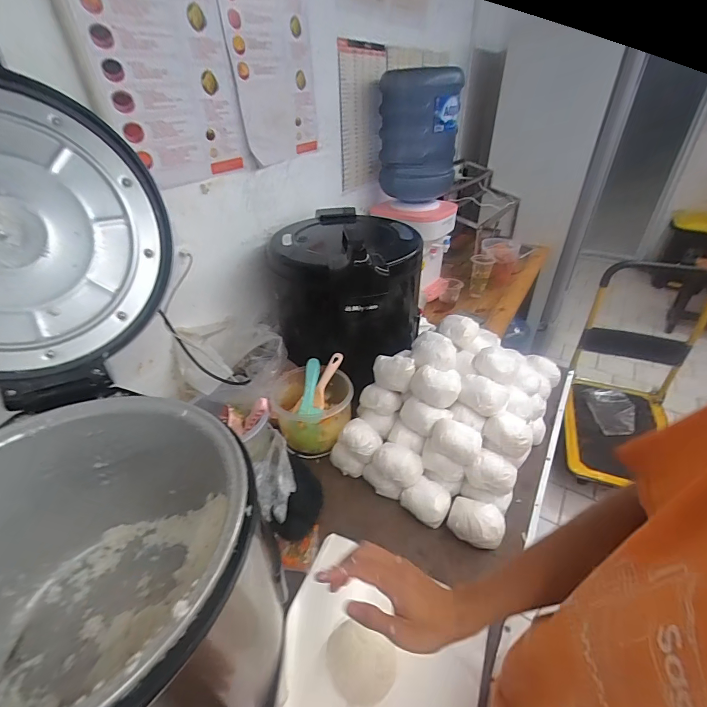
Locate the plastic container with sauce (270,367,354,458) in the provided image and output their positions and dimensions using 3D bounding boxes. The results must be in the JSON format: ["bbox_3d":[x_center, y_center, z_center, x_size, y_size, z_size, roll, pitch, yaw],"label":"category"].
[{"bbox_3d":[-0.092,0.129,0.855,0.182,0.117,0.185,-5,35,-5],"label":"plastic container with sauce"}]

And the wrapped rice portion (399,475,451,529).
[{"bbox_3d":[0.138,0.272,0.693,0.072,0.041,0.084,-25,41,-30],"label":"wrapped rice portion"}]

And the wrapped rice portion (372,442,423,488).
[{"bbox_3d":[0.086,0.205,0.711,0.091,0.045,0.065,18,39,26],"label":"wrapped rice portion"}]

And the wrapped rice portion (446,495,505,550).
[{"bbox_3d":[0.218,0.296,0.661,0.093,0.047,0.069,16,38,24],"label":"wrapped rice portion"}]

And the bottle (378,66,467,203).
[{"bbox_3d":[0.209,-0.692,1.215,0.251,0.377,0.316,4,35,9],"label":"bottle"}]

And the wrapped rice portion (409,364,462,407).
[{"bbox_3d":[0.170,0.057,0.764,0.100,0.056,0.094,7,35,12],"label":"wrapped rice portion"}]

